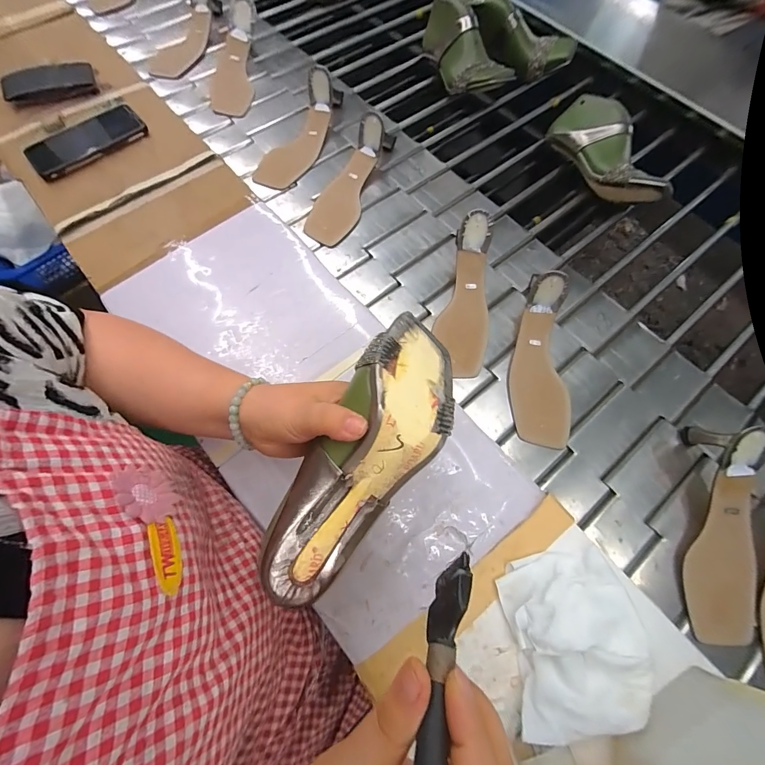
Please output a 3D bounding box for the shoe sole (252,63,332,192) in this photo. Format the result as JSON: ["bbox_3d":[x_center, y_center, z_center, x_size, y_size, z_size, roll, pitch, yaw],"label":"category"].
[{"bbox_3d":[-0.140,-0.417,0.601,0.080,0.074,0.212,19,69,5],"label":"shoe sole"}]

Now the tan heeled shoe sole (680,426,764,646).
[{"bbox_3d":[0.368,0.161,0.404,0.074,0.084,0.225,11,82,2],"label":"tan heeled shoe sole"}]

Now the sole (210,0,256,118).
[{"bbox_3d":[-0.281,-0.588,0.662,0.087,0.086,0.215,2,69,-2],"label":"sole"}]

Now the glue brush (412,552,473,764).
[{"bbox_3d":[0.023,0.147,0.159,0.014,0.019,0.137,17,46,4],"label":"glue brush"}]

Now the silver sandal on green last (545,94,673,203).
[{"bbox_3d":[0.366,-0.369,0.594,0.094,0.075,0.224,-25,72,-12],"label":"silver sandal on green last"}]

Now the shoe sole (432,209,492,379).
[{"bbox_3d":[0.113,-0.115,0.495,0.066,0.045,0.217,6,86,0],"label":"shoe sole"}]

